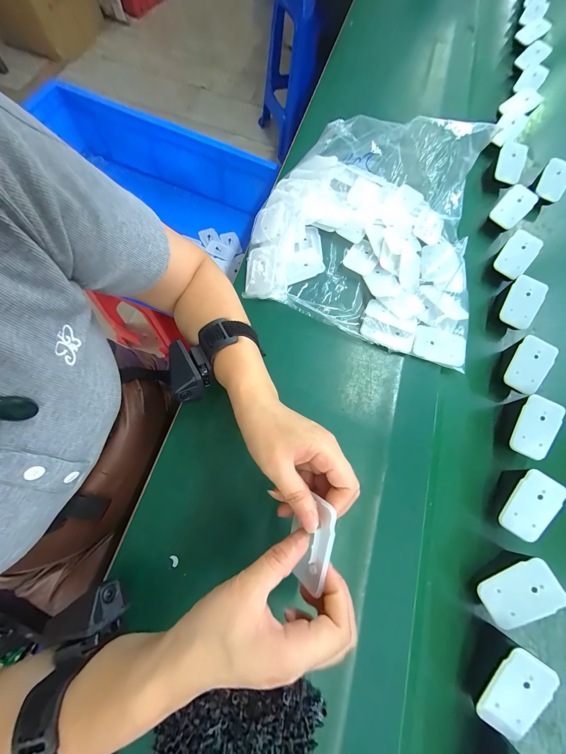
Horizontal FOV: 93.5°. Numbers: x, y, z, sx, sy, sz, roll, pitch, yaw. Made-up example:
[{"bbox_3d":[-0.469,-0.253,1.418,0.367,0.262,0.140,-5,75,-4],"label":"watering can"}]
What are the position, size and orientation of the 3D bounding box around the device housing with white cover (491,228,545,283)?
[{"bbox_3d":[0.331,-0.171,0.376,0.045,0.012,0.059,36,107,0],"label":"device housing with white cover"}]

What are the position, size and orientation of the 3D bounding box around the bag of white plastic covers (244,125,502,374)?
[{"bbox_3d":[0.125,-0.200,0.350,0.320,0.107,0.283,19,72,4],"label":"bag of white plastic covers"}]

